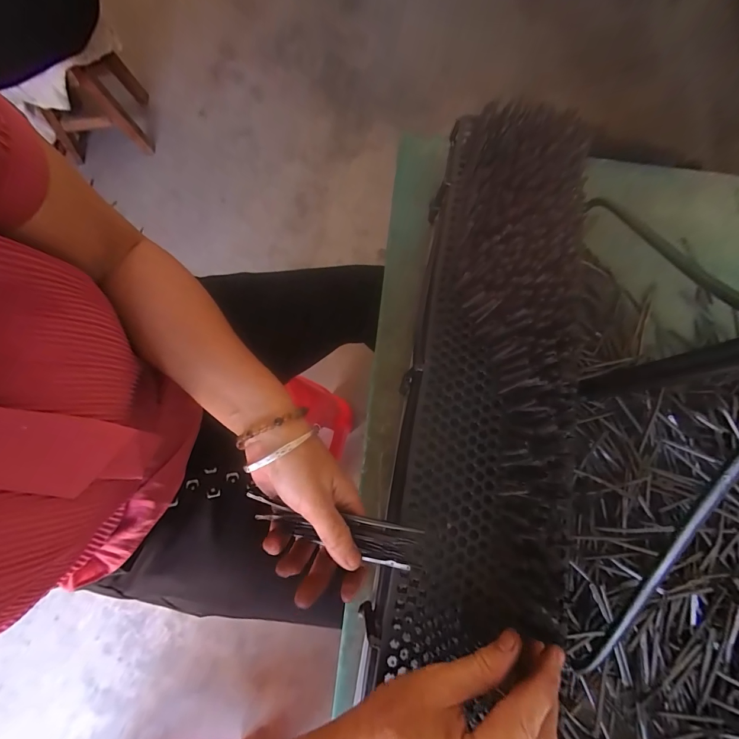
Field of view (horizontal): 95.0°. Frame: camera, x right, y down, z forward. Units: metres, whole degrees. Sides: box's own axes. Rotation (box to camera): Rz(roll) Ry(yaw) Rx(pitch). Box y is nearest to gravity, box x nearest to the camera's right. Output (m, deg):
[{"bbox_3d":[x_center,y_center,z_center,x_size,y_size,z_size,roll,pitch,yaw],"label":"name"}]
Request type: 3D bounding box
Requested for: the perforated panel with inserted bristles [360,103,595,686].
[{"bbox_3d":[0.116,-0.029,0.314,0.138,0.060,0.519,11,78,2],"label":"perforated panel with inserted bristles"}]

